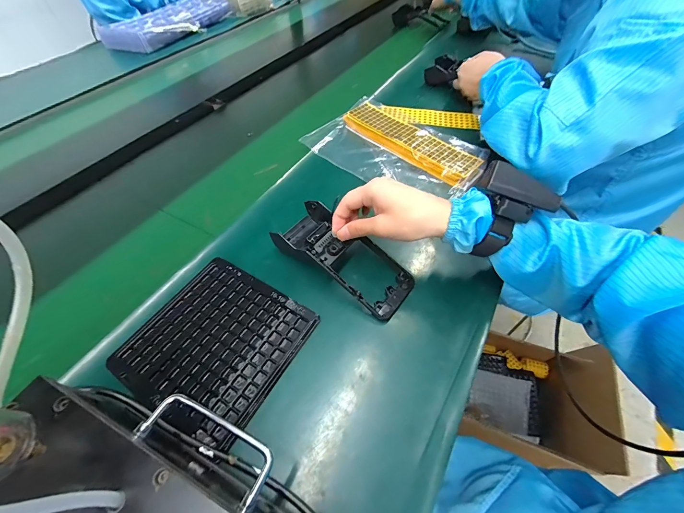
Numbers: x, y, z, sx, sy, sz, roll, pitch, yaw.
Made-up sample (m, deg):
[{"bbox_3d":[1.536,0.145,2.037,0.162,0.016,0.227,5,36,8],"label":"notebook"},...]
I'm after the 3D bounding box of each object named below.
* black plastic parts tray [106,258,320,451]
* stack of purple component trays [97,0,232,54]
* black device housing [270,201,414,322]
[{"bbox_3d":[-0.134,0.089,0.322,0.160,0.010,0.158,26,57,17],"label":"black plastic parts tray"},{"bbox_3d":[-0.554,-0.794,1.004,0.216,0.053,0.417,22,57,18],"label":"stack of purple component trays"},{"bbox_3d":[-0.005,-0.006,0.378,0.175,0.043,0.080,35,61,19],"label":"black device housing"}]

